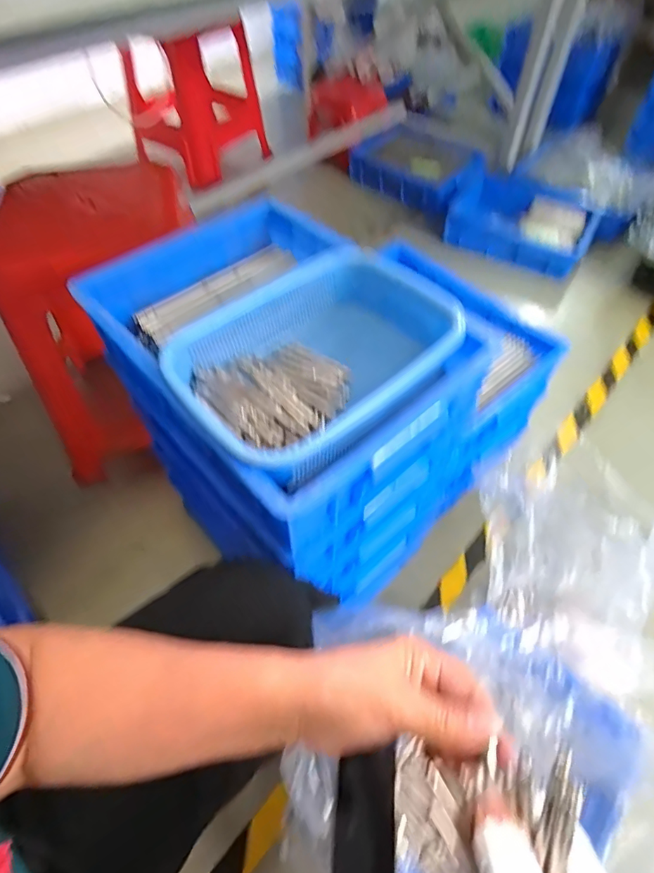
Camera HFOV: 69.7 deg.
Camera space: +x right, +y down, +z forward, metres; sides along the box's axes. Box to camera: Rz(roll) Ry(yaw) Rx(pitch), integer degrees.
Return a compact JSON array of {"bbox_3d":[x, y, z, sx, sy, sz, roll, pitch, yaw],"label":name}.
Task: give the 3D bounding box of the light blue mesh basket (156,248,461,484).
[{"bbox_3d":[-0.006,-0.076,0.530,0.305,0.113,0.213,-39,63,-24],"label":"light blue mesh basket"}]

